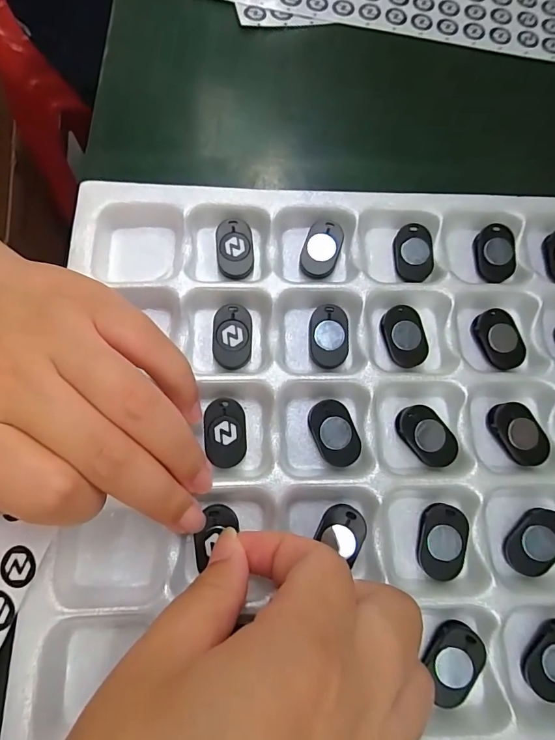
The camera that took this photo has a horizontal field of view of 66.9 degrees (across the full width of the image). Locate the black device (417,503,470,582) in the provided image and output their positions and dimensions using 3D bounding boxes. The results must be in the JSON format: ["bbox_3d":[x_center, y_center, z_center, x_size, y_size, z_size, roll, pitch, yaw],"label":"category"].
[{"bbox_3d":[0.067,0.070,0.170,0.018,0.005,0.029,11,73,1],"label":"black device"}]

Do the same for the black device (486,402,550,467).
[{"bbox_3d":[0.106,0.028,0.184,0.016,0.005,0.029,-24,76,-8],"label":"black device"}]

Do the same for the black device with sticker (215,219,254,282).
[{"bbox_3d":[-0.020,-0.058,0.204,0.017,0.006,0.029,-7,74,-3],"label":"black device with sticker"}]

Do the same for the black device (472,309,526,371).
[{"bbox_3d":[0.105,-0.015,0.197,0.017,0.006,0.028,-20,75,-7],"label":"black device"}]

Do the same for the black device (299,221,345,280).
[{"bbox_3d":[0.021,-0.058,0.206,0.018,0.007,0.028,19,74,4],"label":"black device"}]

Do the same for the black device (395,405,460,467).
[{"bbox_3d":[0.065,0.028,0.182,0.018,0.005,0.029,-43,79,-13],"label":"black device"}]

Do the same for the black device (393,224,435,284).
[{"bbox_3d":[0.068,-0.058,0.208,0.017,0.008,0.027,-5,74,-3],"label":"black device"}]

